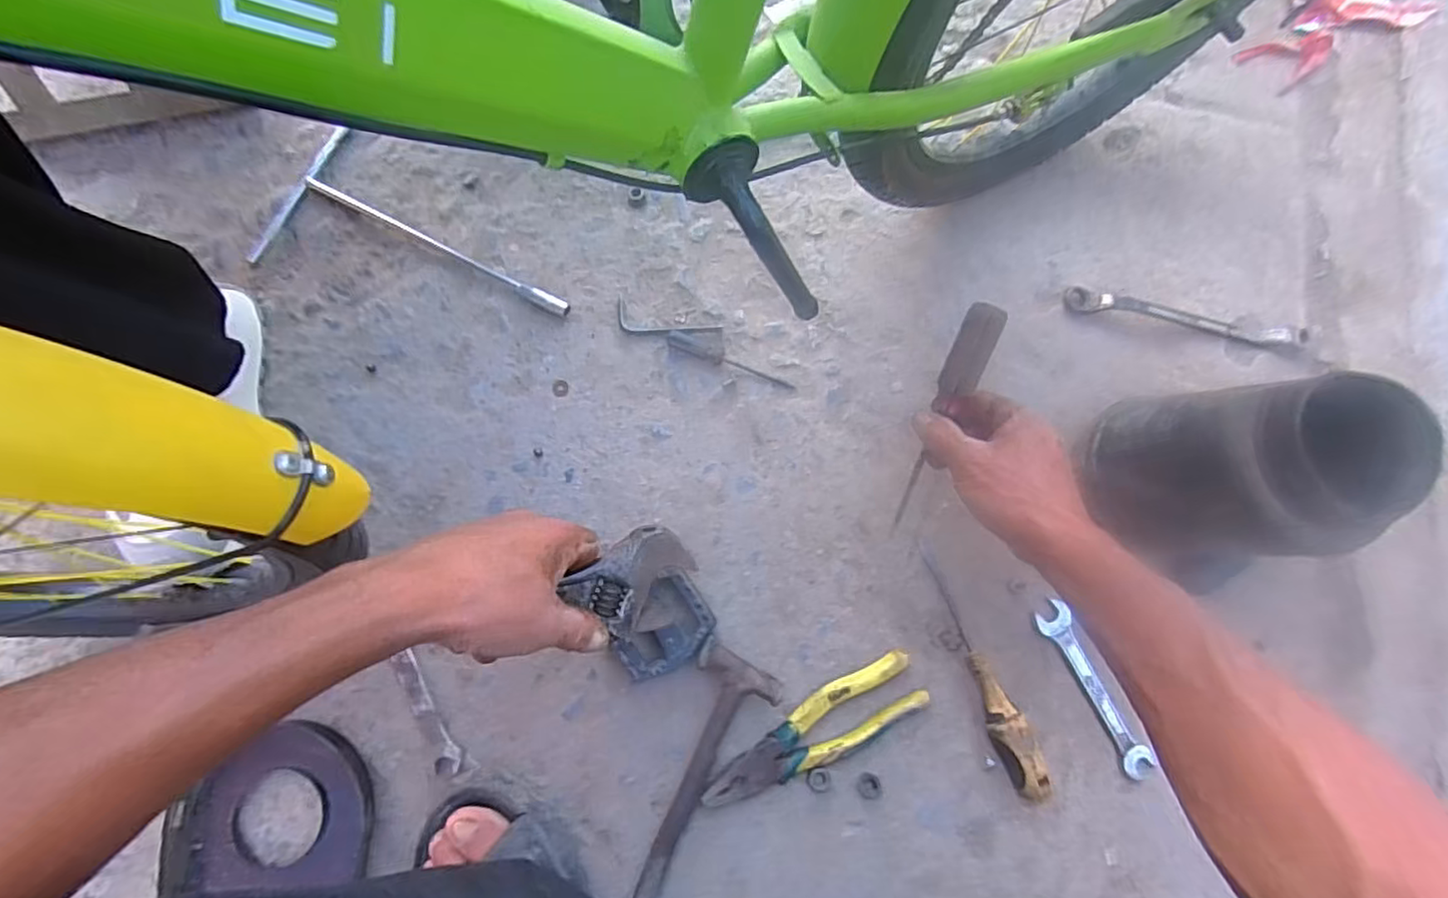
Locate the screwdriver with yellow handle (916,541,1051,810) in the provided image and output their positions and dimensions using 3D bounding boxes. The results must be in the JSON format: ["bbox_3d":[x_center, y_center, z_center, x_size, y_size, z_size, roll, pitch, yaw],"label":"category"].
[{"bbox_3d":[0.214,0.183,0.519,0.026,0.033,0.221,-21,81,-5],"label":"screwdriver with yellow handle"}]

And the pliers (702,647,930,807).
[{"bbox_3d":[0.073,0.231,0.512,0.192,0.018,0.051,-26,81,-6],"label":"pliers"}]

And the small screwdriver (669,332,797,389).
[{"bbox_3d":[0.006,-0.080,0.575,0.121,0.015,0.017,23,80,3],"label":"small screwdriver"}]

